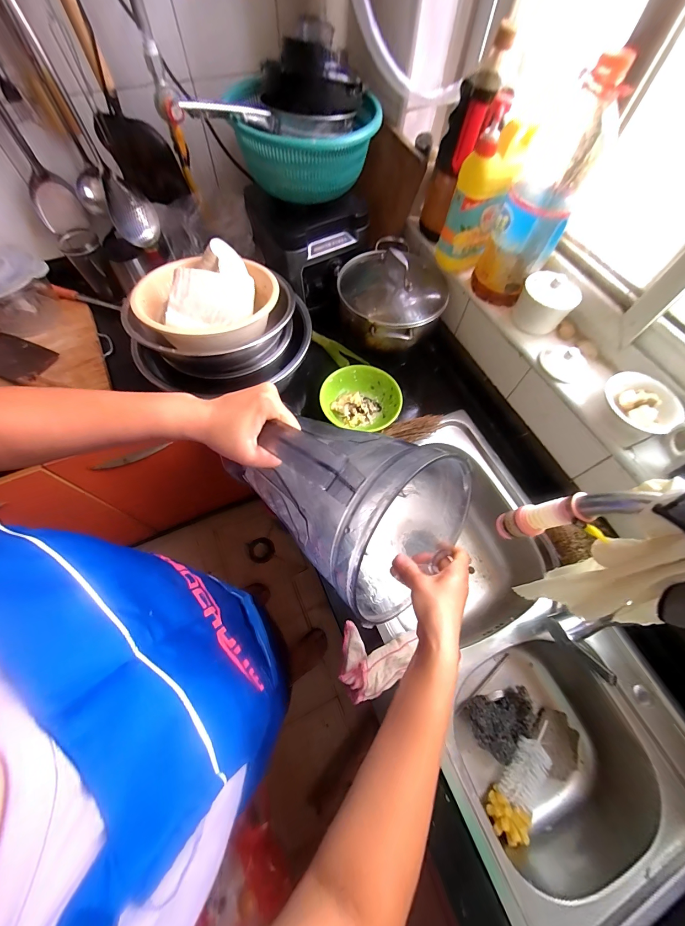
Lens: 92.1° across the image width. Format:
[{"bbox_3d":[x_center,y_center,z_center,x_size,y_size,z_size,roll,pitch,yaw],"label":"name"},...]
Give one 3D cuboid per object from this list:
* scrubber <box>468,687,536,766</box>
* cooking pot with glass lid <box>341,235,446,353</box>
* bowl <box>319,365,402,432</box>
[{"bbox_3d":[0.293,0.475,0.601,0.122,0.058,0.090,-8,65,-6],"label":"scrubber"},{"bbox_3d":[0.108,-0.378,0.720,0.220,0.119,0.267,25,66,10],"label":"cooking pot with glass lid"},{"bbox_3d":[0.038,-0.132,0.710,0.166,0.048,0.161,1,64,-2],"label":"bowl"}]

